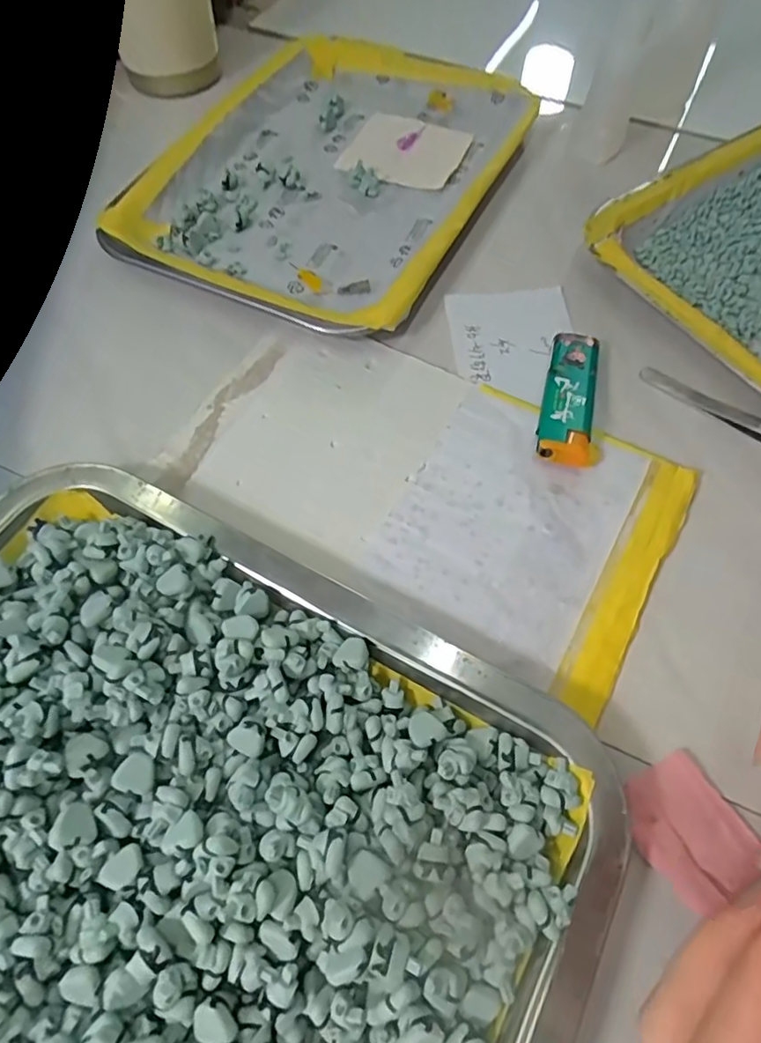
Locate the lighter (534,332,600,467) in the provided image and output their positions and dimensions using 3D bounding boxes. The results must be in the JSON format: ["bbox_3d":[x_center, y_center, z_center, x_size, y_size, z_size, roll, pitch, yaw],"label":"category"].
[{"bbox_3d":[0.090,-0.060,0.279,0.028,0.015,0.077,13,63,7],"label":"lighter"}]

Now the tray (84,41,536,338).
[{"bbox_3d":[-0.023,-0.220,0.367,0.181,0.023,0.260,22,64,11],"label":"tray"}]

